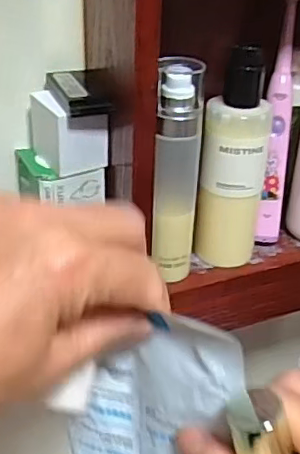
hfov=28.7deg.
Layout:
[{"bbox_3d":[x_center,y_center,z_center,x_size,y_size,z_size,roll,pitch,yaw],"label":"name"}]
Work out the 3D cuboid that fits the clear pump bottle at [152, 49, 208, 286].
[{"bbox_3d":[0.020,-0.038,0.436,0.033,0.167,0.026,2,32,0],"label":"clear pump bottle"}]

